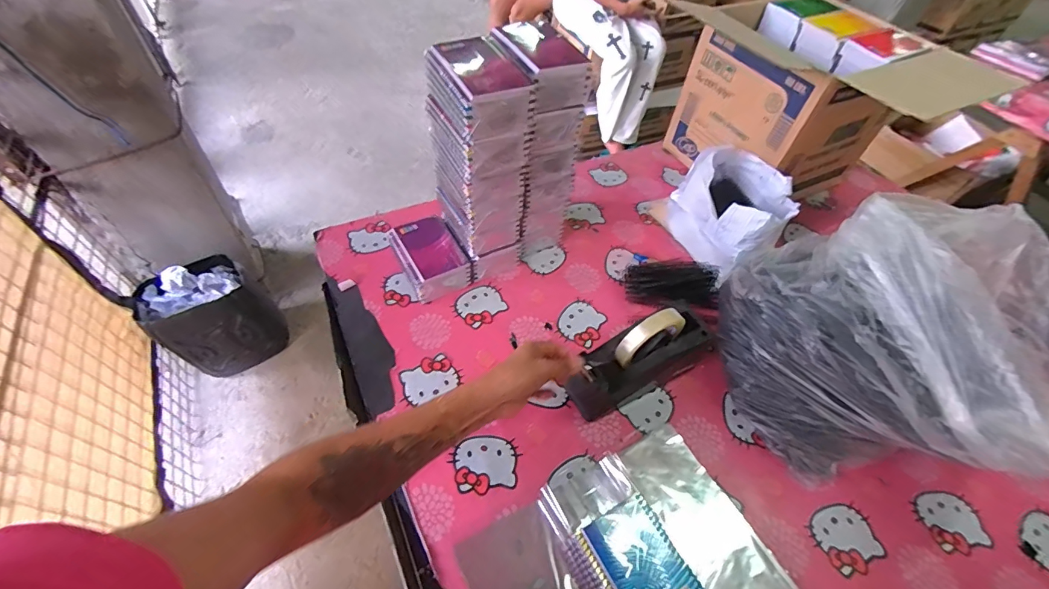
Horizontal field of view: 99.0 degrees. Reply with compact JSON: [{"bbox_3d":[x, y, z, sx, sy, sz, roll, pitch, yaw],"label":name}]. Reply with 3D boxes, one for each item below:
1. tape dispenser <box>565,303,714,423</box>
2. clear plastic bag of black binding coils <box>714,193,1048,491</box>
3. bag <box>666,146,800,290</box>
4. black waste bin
[{"bbox_3d":[0.162,0.085,0.627,0.204,0.132,0.070,-20,56,-19],"label":"tape dispenser"},{"bbox_3d":[0.499,0.073,0.576,0.399,0.263,0.336,-4,53,-7],"label":"clear plastic bag of black binding coils"},{"bbox_3d":[0.389,-0.158,0.857,0.153,0.158,0.209,-16,55,-16],"label":"bag"},{"bbox_3d":[-0.988,0.086,1.464,0.318,0.352,0.190,-26,59,-22],"label":"black waste bin"}]

